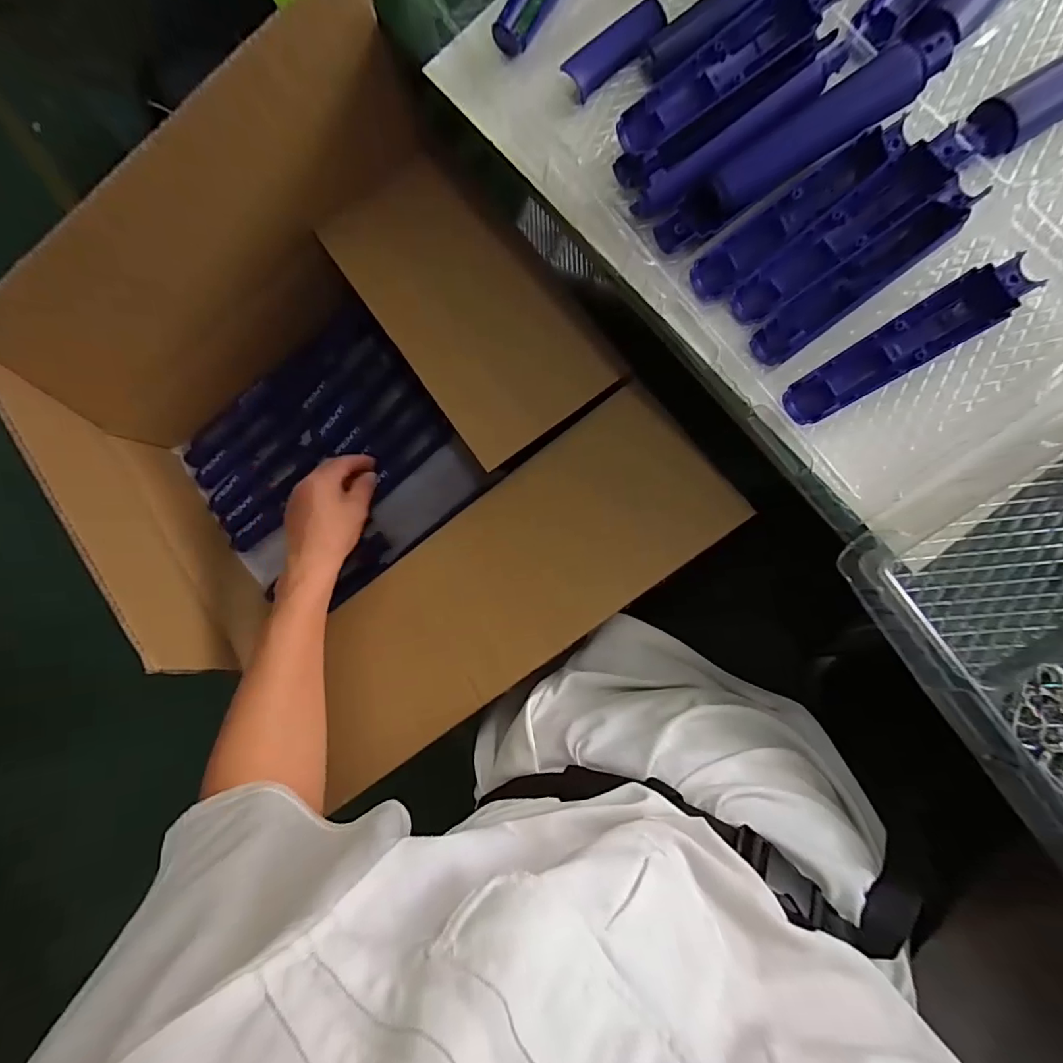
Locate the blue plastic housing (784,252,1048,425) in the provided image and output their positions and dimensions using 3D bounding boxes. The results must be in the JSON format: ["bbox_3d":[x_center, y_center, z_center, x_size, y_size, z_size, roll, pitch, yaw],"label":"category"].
[{"bbox_3d":[0.258,-0.129,0.351,0.168,0.018,0.036,-31,83,7],"label":"blue plastic housing"}]

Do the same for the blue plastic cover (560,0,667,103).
[{"bbox_3d":[0.067,-0.379,0.403,0.083,0.017,0.029,-34,83,7],"label":"blue plastic cover"}]

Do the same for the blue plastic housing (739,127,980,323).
[{"bbox_3d":[0.223,-0.213,0.357,0.174,0.020,0.035,-36,82,6],"label":"blue plastic housing"}]

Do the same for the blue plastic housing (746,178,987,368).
[{"bbox_3d":[0.232,-0.178,0.353,0.168,0.017,0.031,-38,82,6],"label":"blue plastic housing"}]

